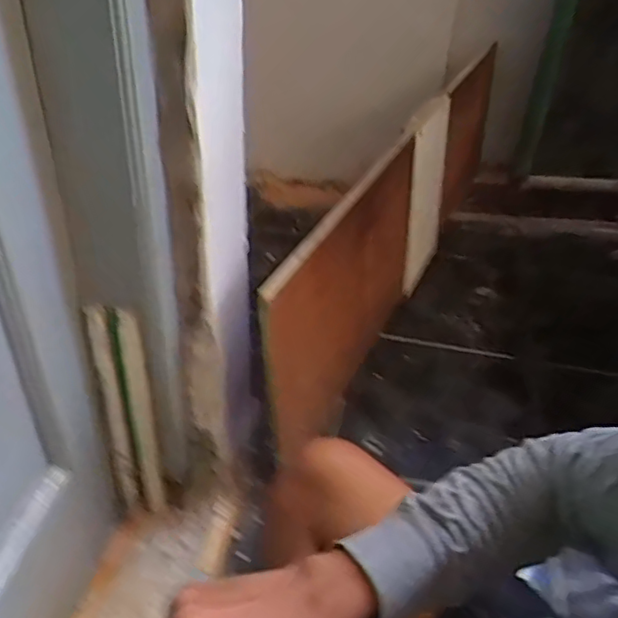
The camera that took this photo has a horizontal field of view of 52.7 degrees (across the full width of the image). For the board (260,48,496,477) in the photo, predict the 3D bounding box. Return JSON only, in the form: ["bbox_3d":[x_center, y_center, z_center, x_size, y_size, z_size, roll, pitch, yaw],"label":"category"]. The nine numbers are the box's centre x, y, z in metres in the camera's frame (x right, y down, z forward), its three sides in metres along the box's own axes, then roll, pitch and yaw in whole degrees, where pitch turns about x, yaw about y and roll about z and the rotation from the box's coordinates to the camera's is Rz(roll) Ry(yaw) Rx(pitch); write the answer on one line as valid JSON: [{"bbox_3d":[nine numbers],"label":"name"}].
[{"bbox_3d":[0.175,-0.160,1.071,0.032,0.312,0.956,12,40,26],"label":"board"}]

